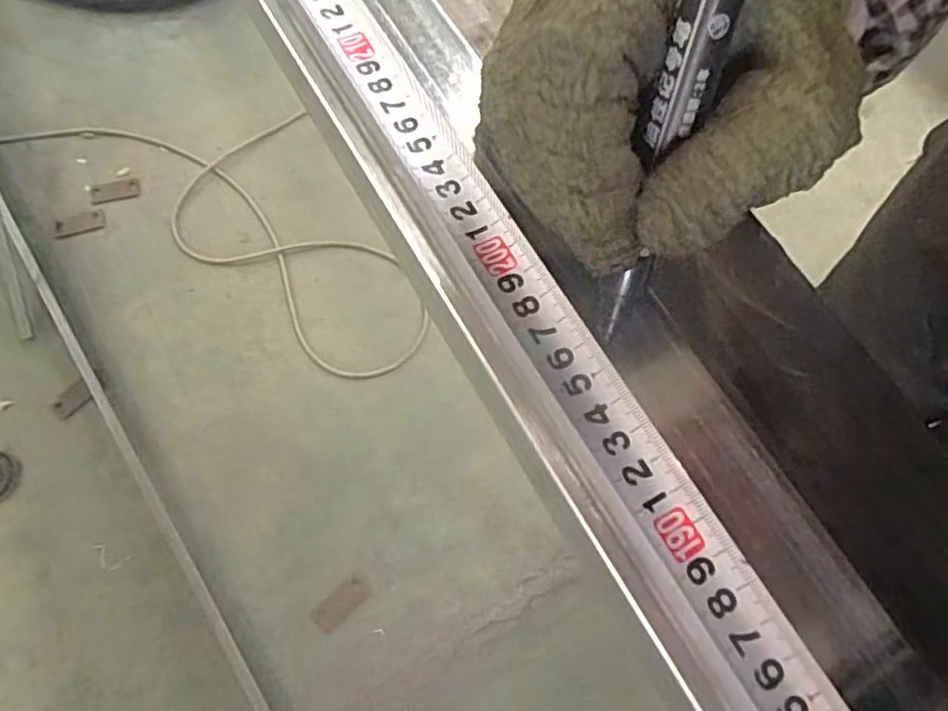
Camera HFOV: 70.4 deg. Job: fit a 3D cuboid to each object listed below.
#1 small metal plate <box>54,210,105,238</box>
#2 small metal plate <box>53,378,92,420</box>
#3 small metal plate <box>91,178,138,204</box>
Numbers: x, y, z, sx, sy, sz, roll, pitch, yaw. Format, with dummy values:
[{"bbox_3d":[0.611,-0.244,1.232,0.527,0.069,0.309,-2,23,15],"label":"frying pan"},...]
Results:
[{"bbox_3d":[-0.734,-0.244,1.248,0.089,0.004,0.041,-17,70,-6],"label":"small metal plate"},{"bbox_3d":[-0.677,0.075,1.134,0.047,0.005,0.065,43,75,15],"label":"small metal plate"},{"bbox_3d":[-0.681,-0.311,1.274,0.085,0.009,0.041,-15,69,-6],"label":"small metal plate"}]

